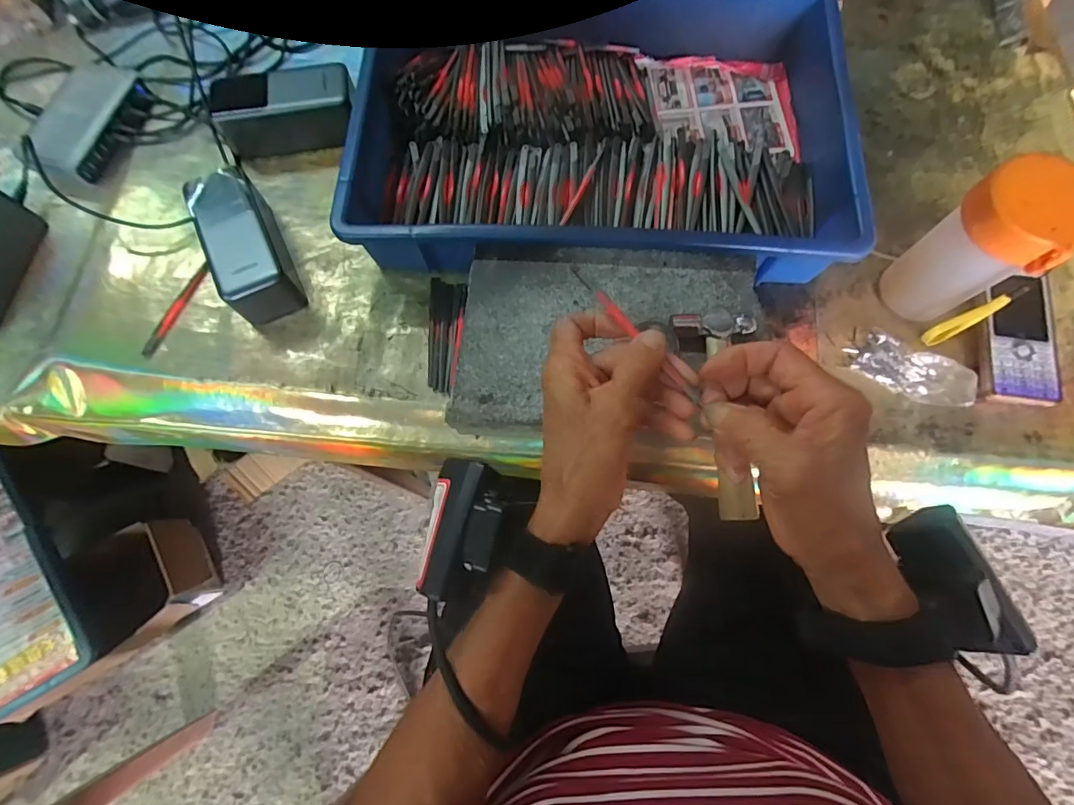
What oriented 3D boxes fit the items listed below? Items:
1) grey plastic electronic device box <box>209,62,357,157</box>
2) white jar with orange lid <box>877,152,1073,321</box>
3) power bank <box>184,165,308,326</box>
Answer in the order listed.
[{"bbox_3d":[-0.239,-0.282,0.478,0.128,0.047,0.054,-11,74,-3],"label":"grey plastic electronic device box"},{"bbox_3d":[0.330,-0.113,0.381,0.062,0.141,0.067,0,74,0],"label":"white jar with orange lid"},{"bbox_3d":[-0.255,-0.135,0.437,0.057,0.052,0.134,-23,75,-6],"label":"power bank"}]

